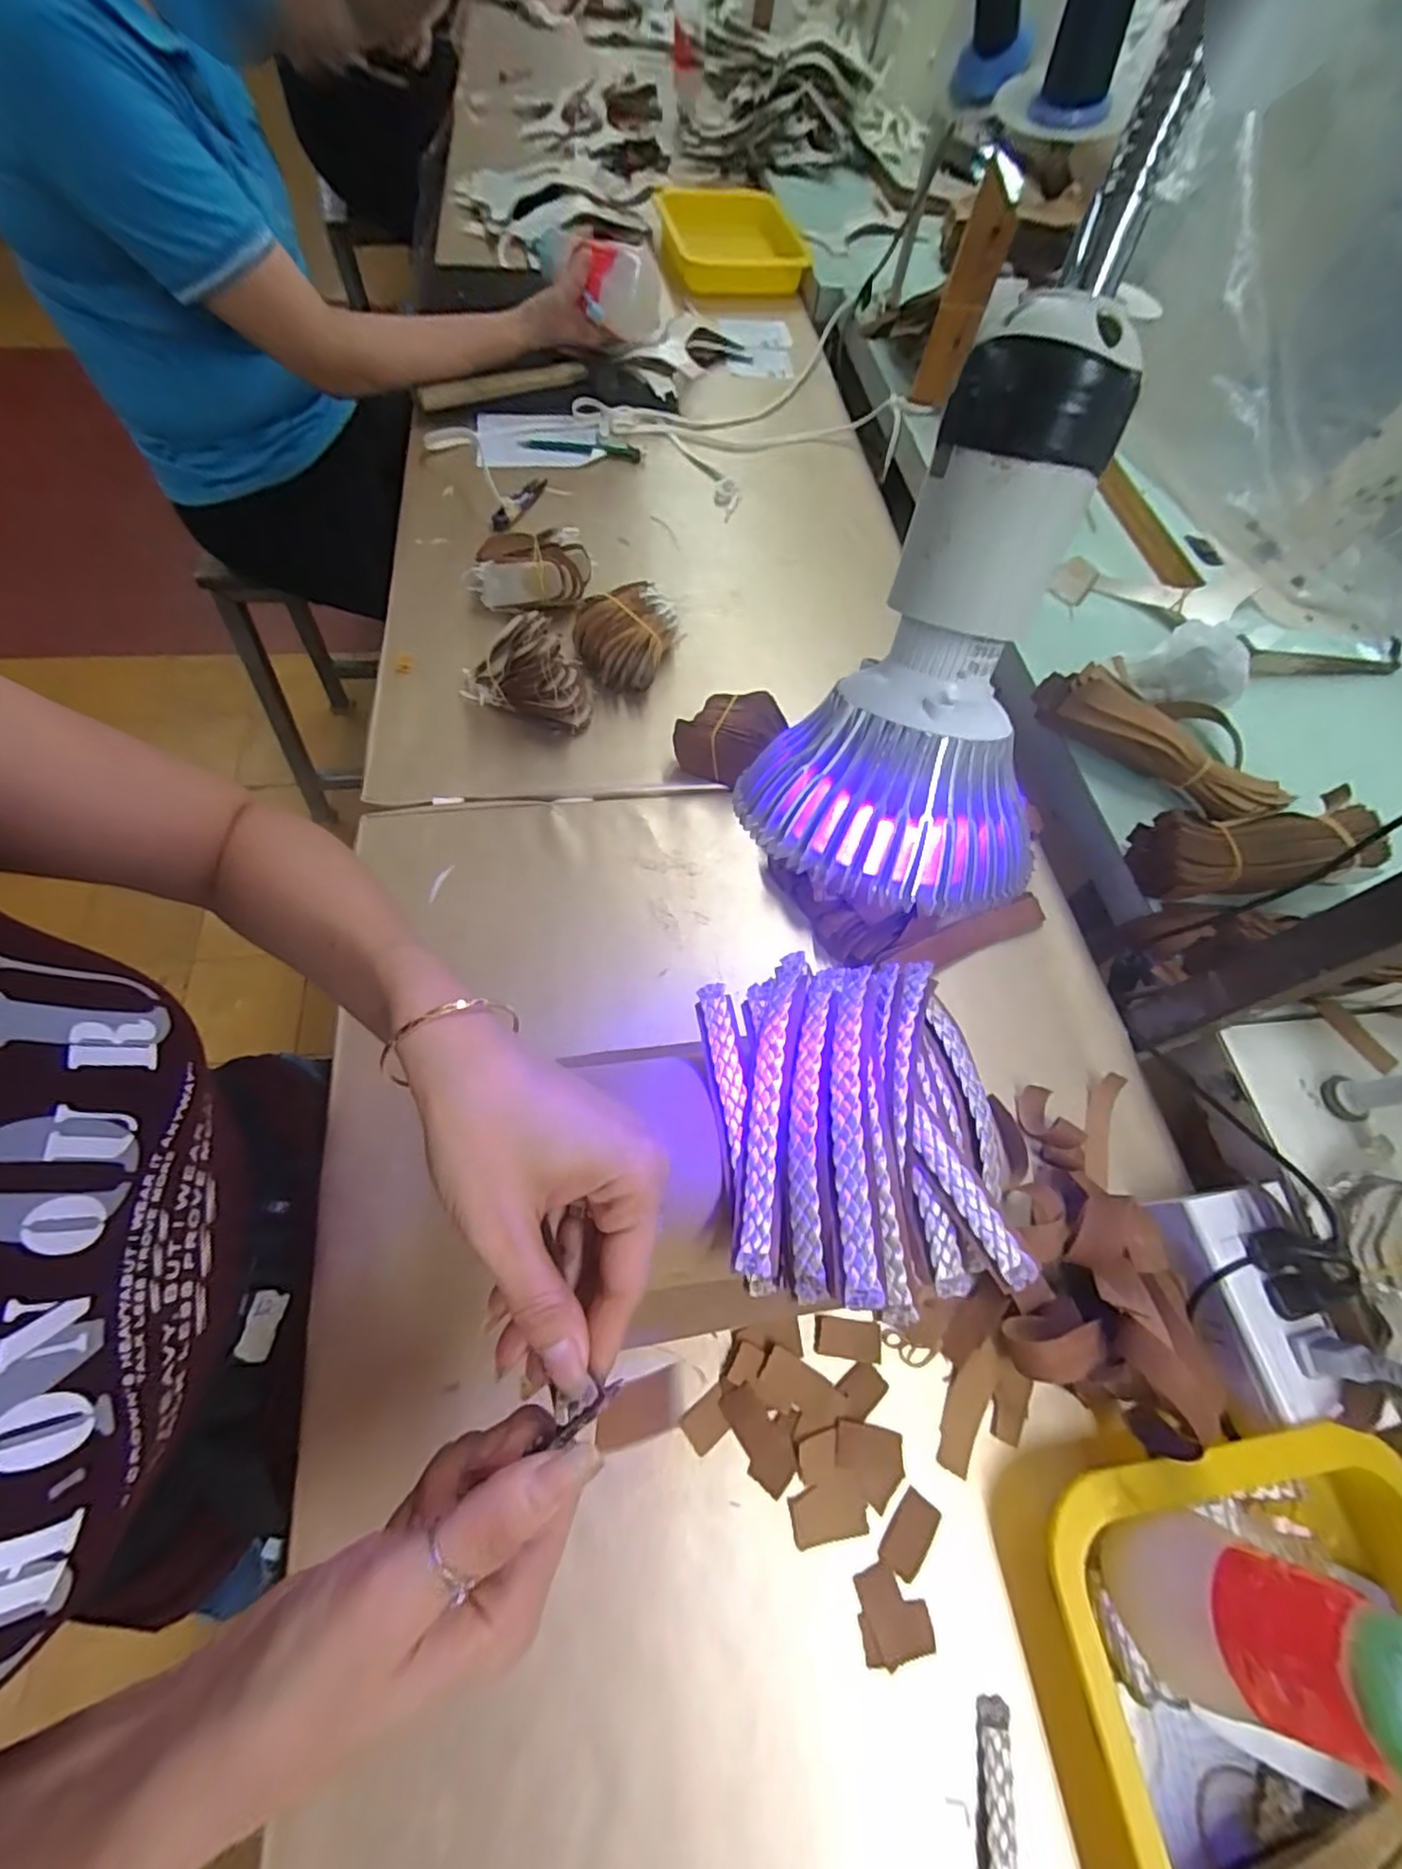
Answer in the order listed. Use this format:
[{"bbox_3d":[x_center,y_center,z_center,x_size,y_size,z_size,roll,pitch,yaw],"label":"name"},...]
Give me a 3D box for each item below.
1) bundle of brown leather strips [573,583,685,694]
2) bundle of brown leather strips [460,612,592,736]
[{"bbox_3d":[-0.069,-0.262,0.570,0.085,0.050,0.093,15,62,3],"label":"bundle of brown leather strips"},{"bbox_3d":[-0.145,-0.215,0.530,0.112,0.078,0.053,20,62,5],"label":"bundle of brown leather strips"}]

